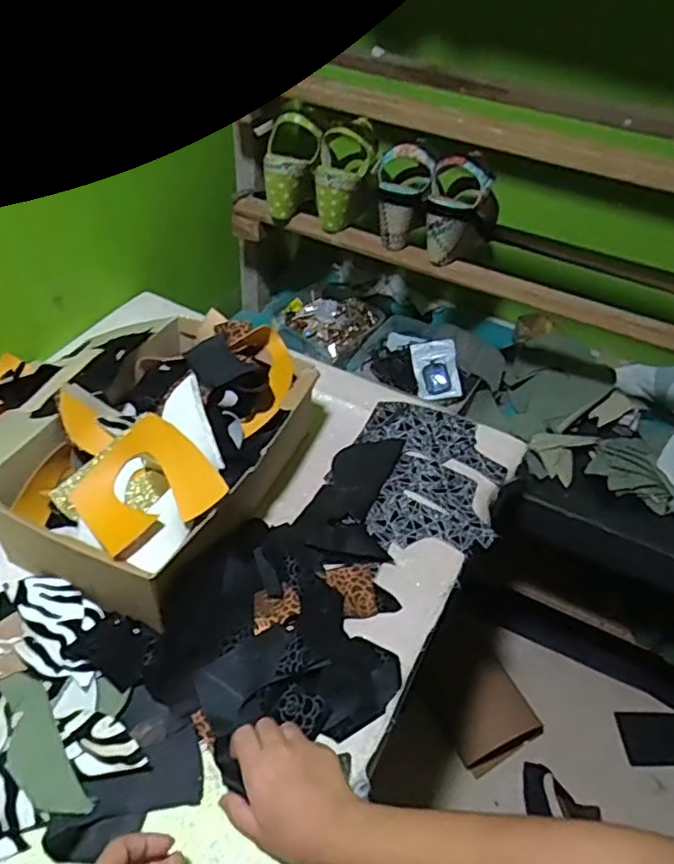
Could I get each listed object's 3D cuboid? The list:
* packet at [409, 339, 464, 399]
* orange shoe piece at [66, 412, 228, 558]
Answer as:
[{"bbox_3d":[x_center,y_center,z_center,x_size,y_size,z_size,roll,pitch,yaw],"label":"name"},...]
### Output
[{"bbox_3d":[0.160,-0.102,0.997,0.071,0.018,0.100,-11,73,0],"label":"packet"},{"bbox_3d":[-0.183,0.055,0.591,0.127,0.026,0.121,41,89,24],"label":"orange shoe piece"}]

